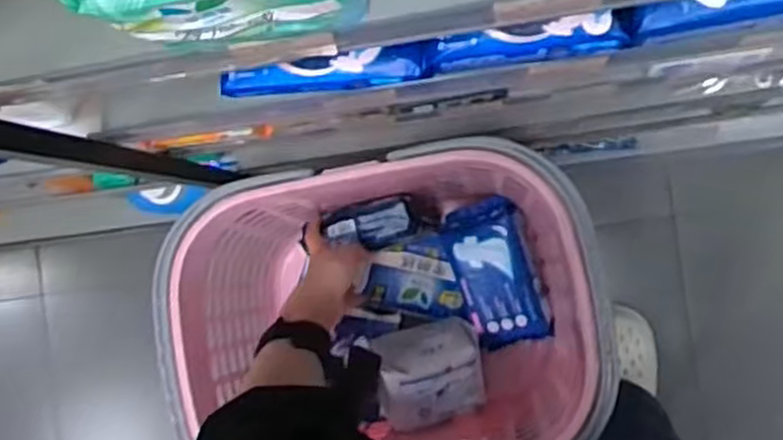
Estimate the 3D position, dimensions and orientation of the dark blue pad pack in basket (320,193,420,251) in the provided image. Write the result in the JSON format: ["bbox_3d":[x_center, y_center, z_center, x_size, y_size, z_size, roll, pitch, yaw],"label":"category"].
[{"bbox_3d":[-0.022,0.004,0.833,0.102,0.031,0.050,-16,87,8],"label":"dark blue pad pack in basket"}]

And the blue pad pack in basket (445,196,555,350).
[{"bbox_3d":[0.118,0.061,0.874,0.083,0.045,0.161,-18,87,8],"label":"blue pad pack in basket"}]

